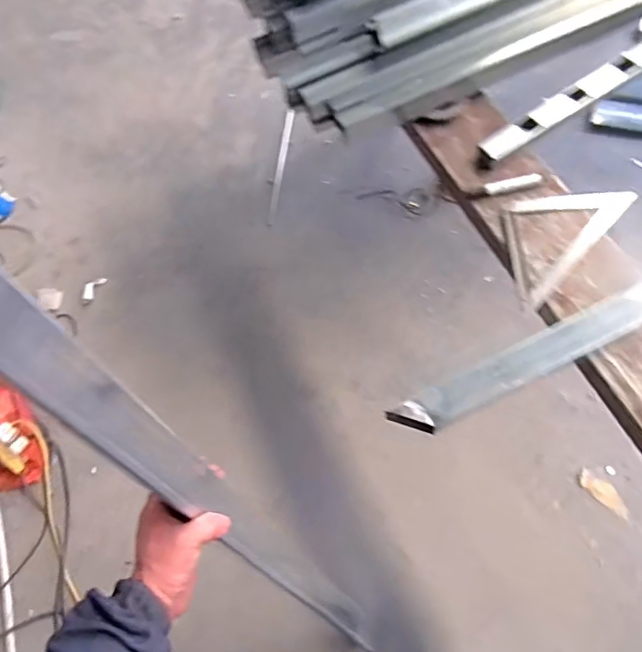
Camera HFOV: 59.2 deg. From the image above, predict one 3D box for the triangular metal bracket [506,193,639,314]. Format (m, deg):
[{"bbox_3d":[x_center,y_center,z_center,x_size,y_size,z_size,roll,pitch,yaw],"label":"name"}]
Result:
[{"bbox_3d":[0.370,-0.159,0.913,0.140,0.019,0.281,40,78,23],"label":"triangular metal bracket"}]

